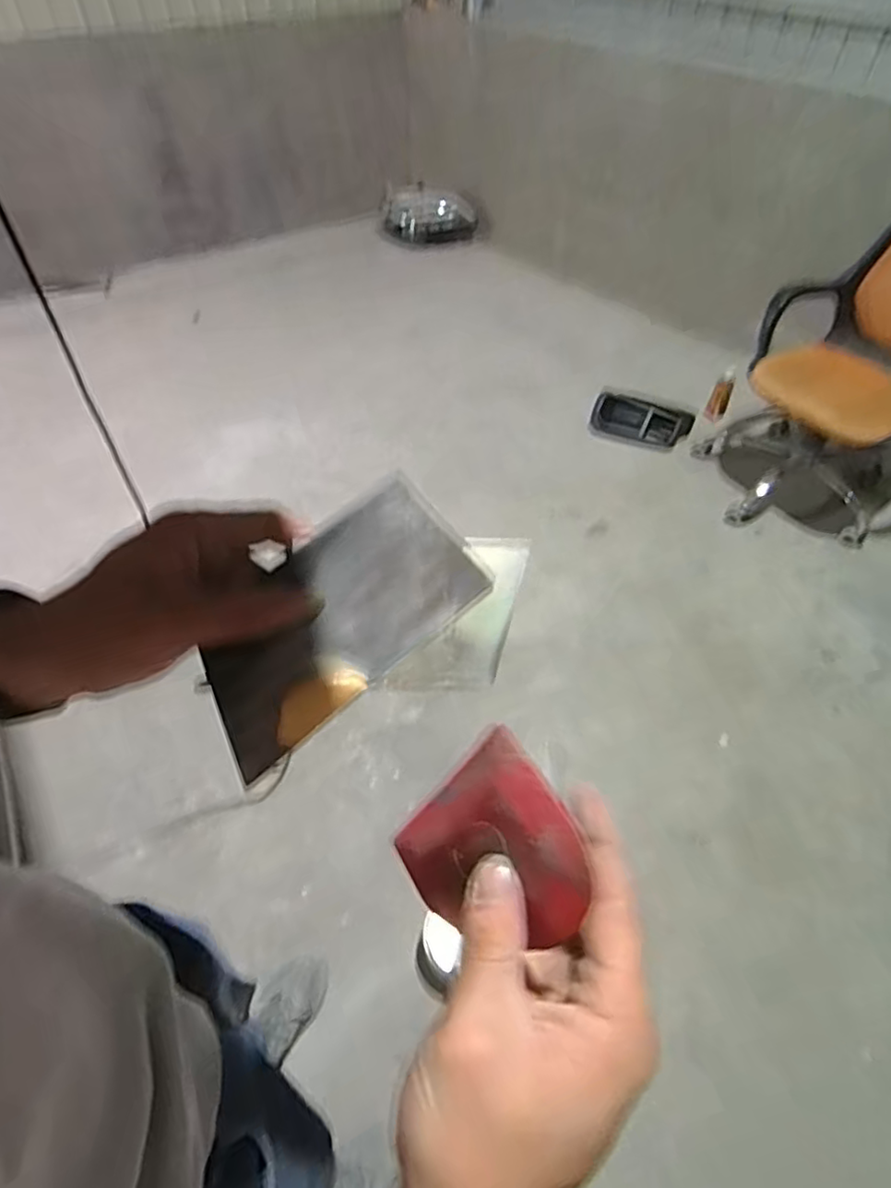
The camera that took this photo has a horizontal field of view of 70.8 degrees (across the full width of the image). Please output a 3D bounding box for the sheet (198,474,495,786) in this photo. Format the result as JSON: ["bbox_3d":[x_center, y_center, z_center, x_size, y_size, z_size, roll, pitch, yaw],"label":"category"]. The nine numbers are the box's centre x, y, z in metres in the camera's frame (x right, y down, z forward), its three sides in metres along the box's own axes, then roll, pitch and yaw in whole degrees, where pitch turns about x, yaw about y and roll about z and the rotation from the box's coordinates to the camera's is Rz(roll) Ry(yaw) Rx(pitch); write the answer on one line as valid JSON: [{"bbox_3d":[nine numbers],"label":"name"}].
[{"bbox_3d":[-0.051,0.010,0.296,0.141,0.006,0.074,-38,81,-18],"label":"sheet"}]

